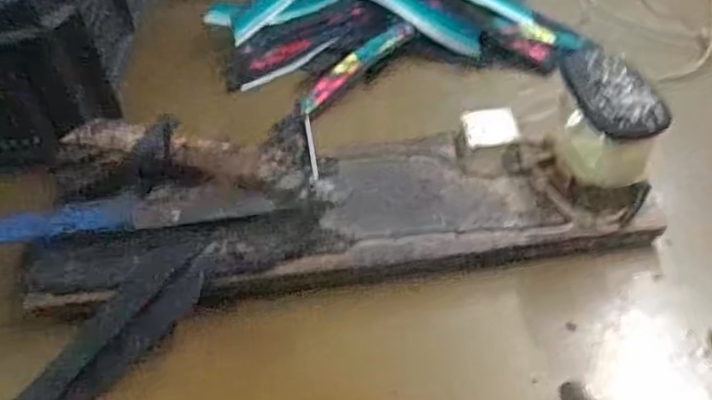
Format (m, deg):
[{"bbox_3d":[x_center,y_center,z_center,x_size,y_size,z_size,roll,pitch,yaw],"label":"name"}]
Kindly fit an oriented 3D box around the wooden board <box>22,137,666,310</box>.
[{"bbox_3d":[-0.020,0.001,0.552,0.486,0.032,0.149,-6,49,-3],"label":"wooden board"}]

